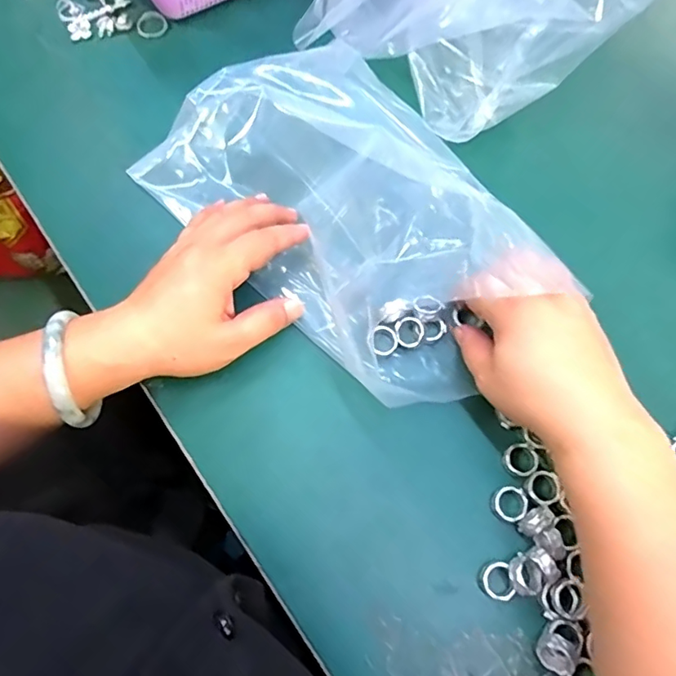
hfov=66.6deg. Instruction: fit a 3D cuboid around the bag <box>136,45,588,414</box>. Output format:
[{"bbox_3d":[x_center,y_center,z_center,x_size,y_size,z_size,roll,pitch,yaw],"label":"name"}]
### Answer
[{"bbox_3d":[0.011,-0.088,0.346,0.184,0.068,0.262,-38,78,-11],"label":"bag"}]

